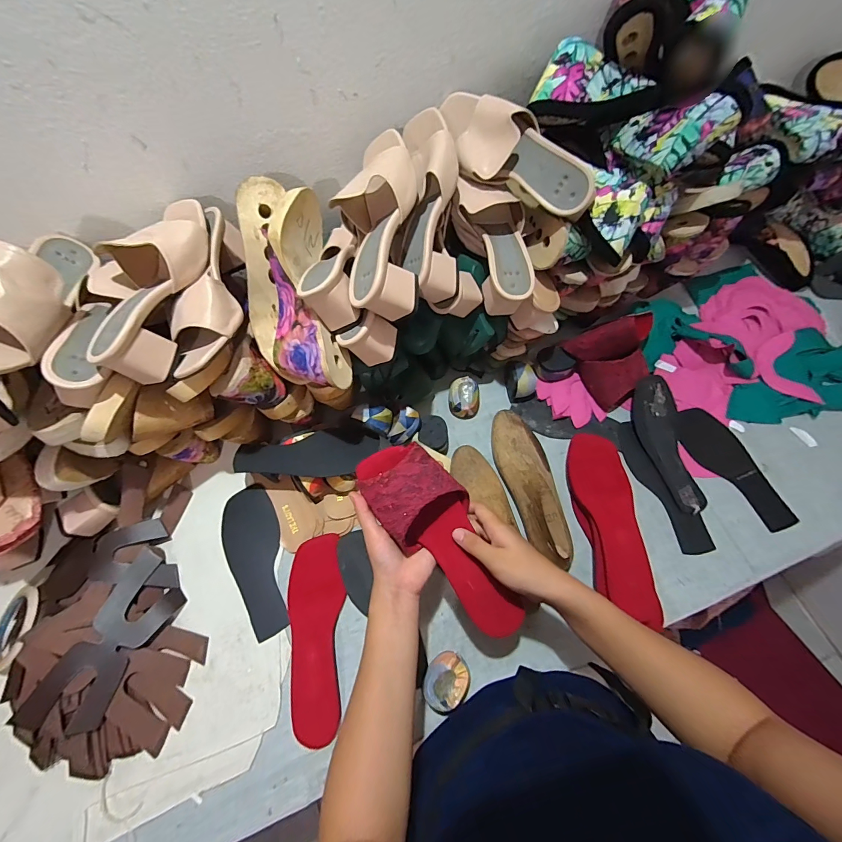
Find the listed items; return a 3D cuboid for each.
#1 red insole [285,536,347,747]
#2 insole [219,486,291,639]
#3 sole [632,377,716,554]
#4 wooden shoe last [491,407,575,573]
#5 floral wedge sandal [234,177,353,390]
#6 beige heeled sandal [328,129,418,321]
[{"bbox_3d":[-0.137,0.274,0.496,0.071,0.020,0.231,-9,66,-2],"label":"red insole"},{"bbox_3d":[-0.235,0.196,0.547,0.081,0.005,0.206,-26,68,-8],"label":"insole"},{"bbox_3d":[0.378,0.032,0.584,0.070,0.019,0.211,-5,66,-1],"label":"sole"},{"bbox_3d":[0.161,0.083,0.545,0.073,0.070,0.235,-10,53,-3],"label":"wooden shoe last"},{"bbox_3d":[-0.165,-0.160,0.476,0.117,0.084,0.257,-15,88,-5],"label":"floral wedge sandal"},{"bbox_3d":[-0.051,-0.236,0.447,0.095,0.080,0.228,-4,69,-1],"label":"beige heeled sandal"}]

